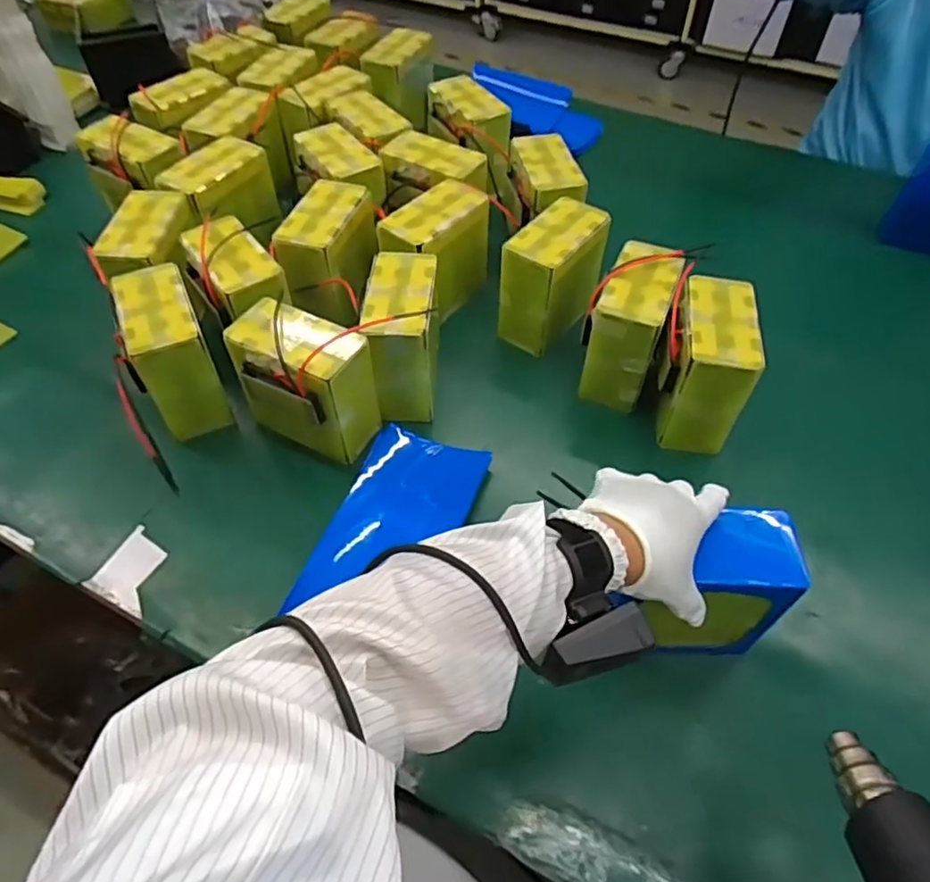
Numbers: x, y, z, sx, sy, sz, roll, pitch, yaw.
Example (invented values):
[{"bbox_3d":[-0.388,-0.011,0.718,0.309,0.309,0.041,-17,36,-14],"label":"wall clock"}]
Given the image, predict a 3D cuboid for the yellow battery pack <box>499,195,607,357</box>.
[{"bbox_3d":[0.112,-0.210,0.813,0.085,0.130,0.142,32,59,22],"label":"yellow battery pack"}]

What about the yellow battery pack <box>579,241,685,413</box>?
[{"bbox_3d":[0.197,-0.137,0.758,0.085,0.132,0.142,17,55,12],"label":"yellow battery pack"}]

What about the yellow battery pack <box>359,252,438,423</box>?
[{"bbox_3d":[-0.072,-0.125,0.747,0.074,0.130,0.141,1,53,1],"label":"yellow battery pack"}]

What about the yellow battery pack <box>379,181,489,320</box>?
[{"bbox_3d":[-0.036,-0.245,0.841,0.091,0.130,0.140,26,57,18],"label":"yellow battery pack"}]

